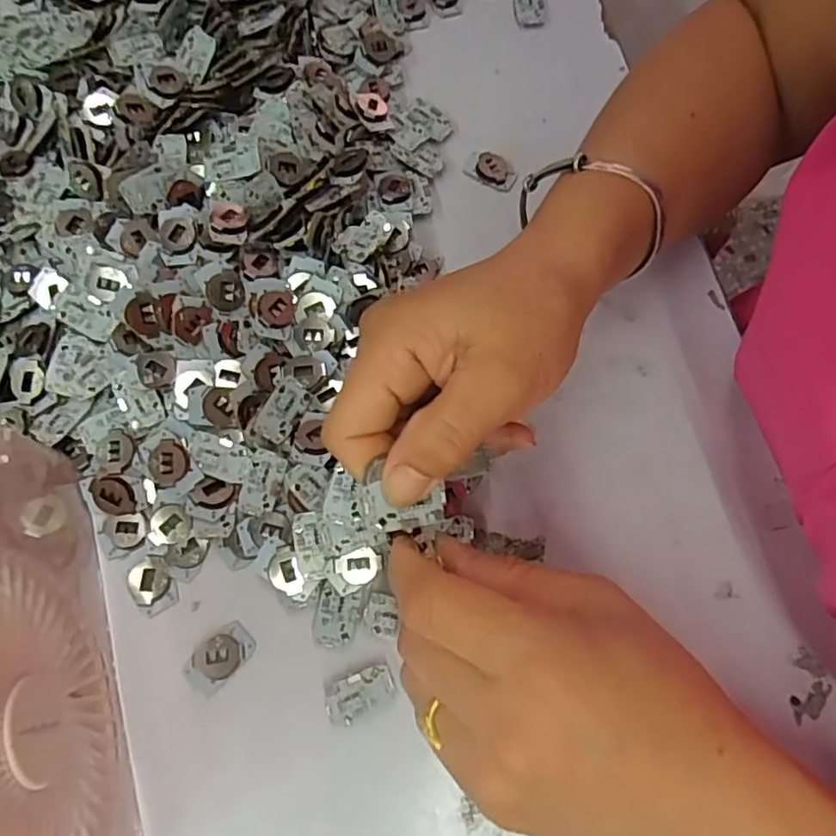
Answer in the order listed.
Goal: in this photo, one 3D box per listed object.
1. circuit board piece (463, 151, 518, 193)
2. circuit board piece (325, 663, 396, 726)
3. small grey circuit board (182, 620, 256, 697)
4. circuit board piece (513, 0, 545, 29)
[{"bbox_3d":[0.041,-0.141,0.354,0.030,0.004,0.019,22,73,5],"label":"circuit board piece"},{"bbox_3d":[-0.025,0.119,0.269,0.030,0.004,0.019,-18,74,-8],"label":"circuit board piece"},{"bbox_3d":[-0.087,0.104,0.272,0.030,0.004,0.019,-41,78,-14],"label":"small grey circuit board"},{"bbox_3d":[0.071,-0.259,0.394,0.019,0.006,0.028,-6,73,-4],"label":"circuit board piece"}]

